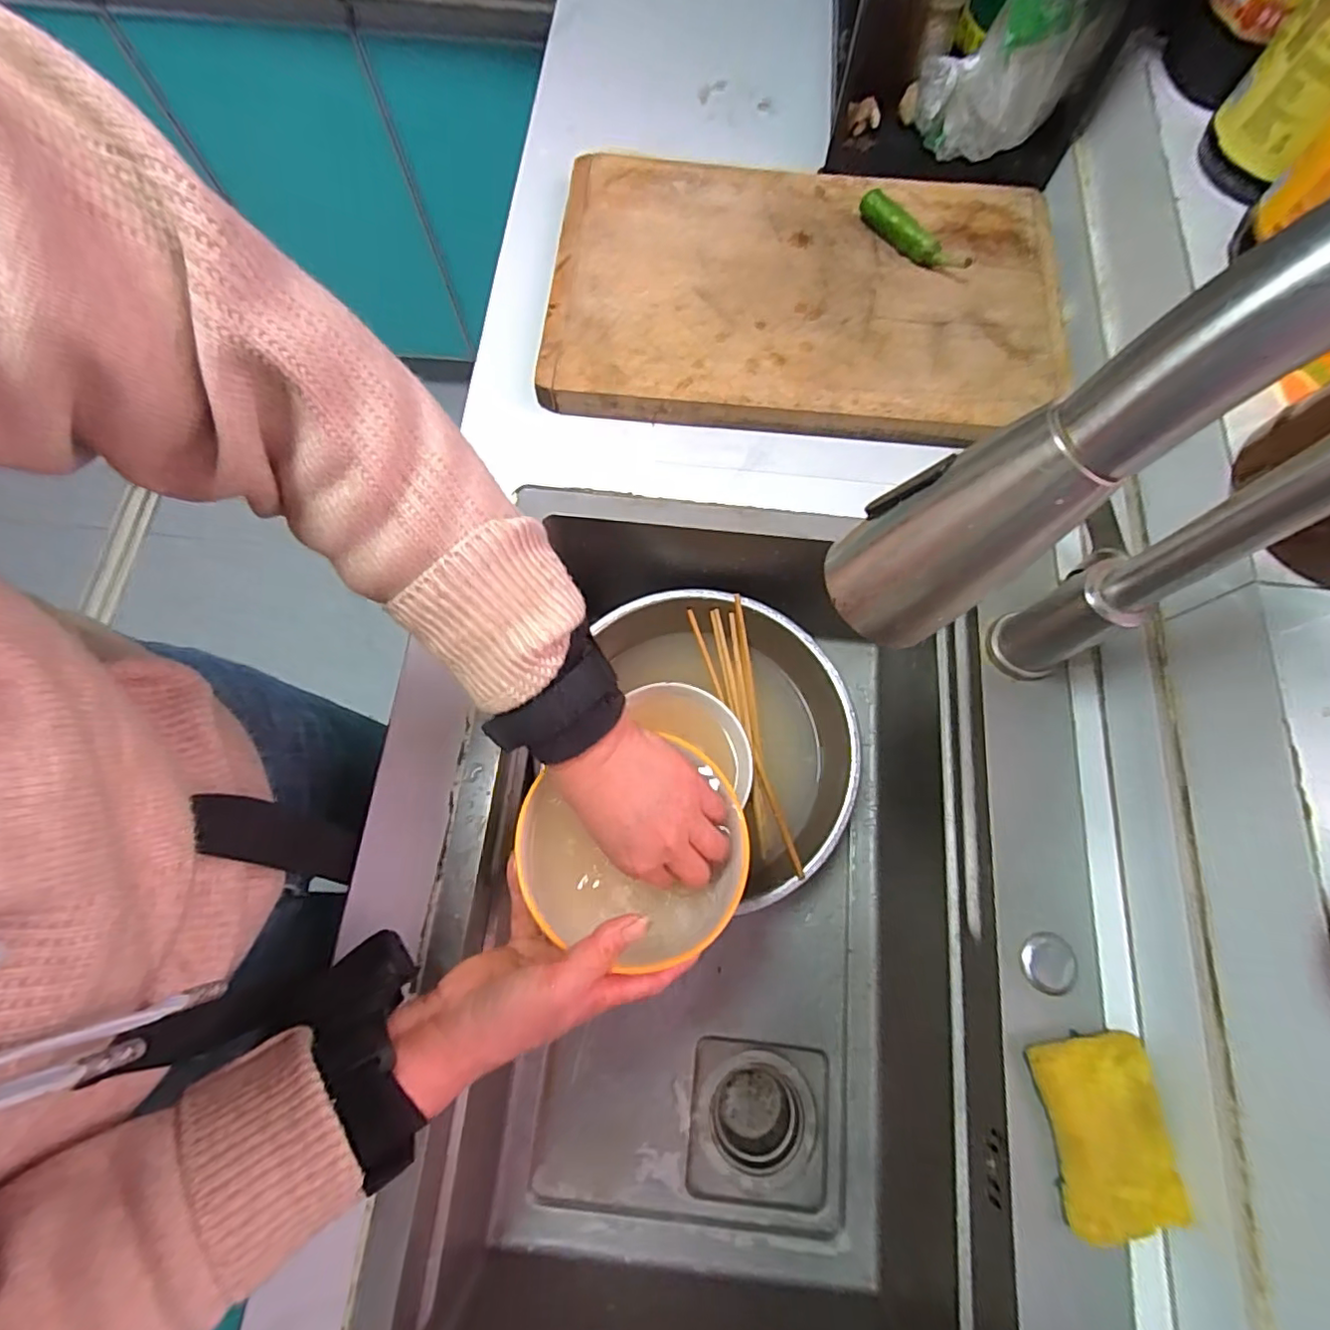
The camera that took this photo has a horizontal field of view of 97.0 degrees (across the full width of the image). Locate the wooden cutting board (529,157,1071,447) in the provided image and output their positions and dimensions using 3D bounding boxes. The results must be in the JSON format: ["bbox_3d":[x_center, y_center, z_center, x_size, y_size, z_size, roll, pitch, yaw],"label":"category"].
[{"bbox_3d":[0.126,-0.336,0.535,0.444,0.026,0.283,6,75,0],"label":"wooden cutting board"}]

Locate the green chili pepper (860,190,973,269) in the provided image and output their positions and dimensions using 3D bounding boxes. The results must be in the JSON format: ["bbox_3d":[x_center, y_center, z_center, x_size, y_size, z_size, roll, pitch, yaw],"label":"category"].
[{"bbox_3d":[0.224,-0.388,0.534,0.111,0.026,0.018,44,77,11],"label":"green chili pepper"}]

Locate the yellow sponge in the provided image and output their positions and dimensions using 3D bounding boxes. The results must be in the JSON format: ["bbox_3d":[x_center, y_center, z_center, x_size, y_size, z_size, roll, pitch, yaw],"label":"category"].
[{"bbox_3d":[0.268,0.283,0.358,0.071,0.020,0.099,-4,73,-2],"label":"yellow sponge"}]

